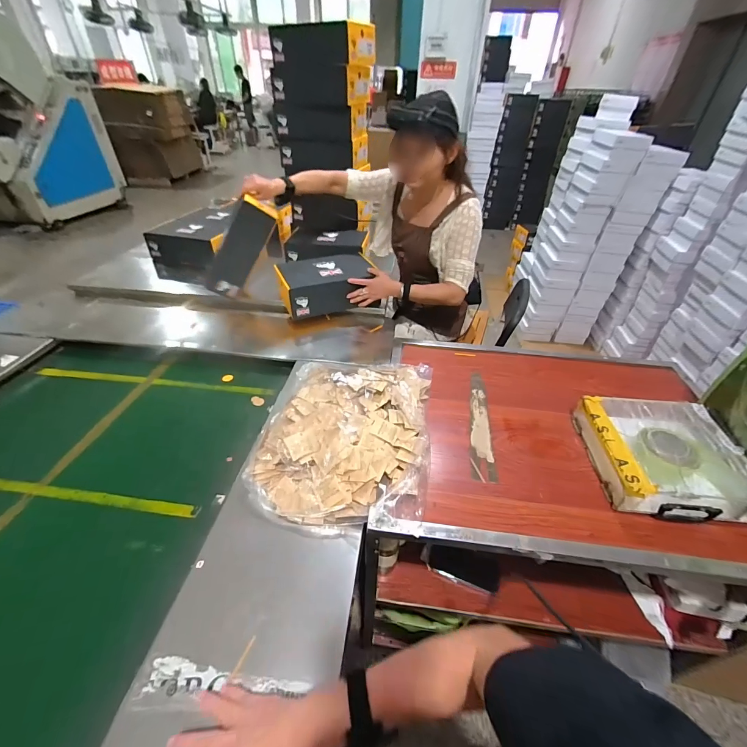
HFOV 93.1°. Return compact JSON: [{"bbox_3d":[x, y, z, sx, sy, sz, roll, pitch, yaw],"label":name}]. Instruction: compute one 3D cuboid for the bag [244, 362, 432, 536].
[{"bbox_3d":[-0.056,0.109,0.774,0.351,0.086,0.440,6,40,6],"label":"bag"}]

